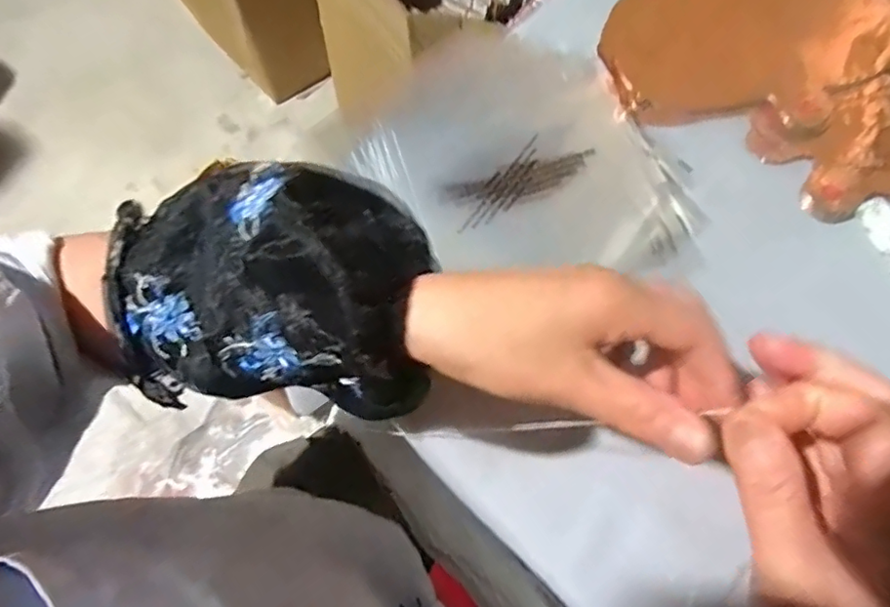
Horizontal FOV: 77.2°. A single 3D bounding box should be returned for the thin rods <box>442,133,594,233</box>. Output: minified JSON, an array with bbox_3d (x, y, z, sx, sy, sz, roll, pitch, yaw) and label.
[{"bbox_3d":[0.060,-0.103,0.456,0.128,0.004,0.045,-32,71,-13],"label":"thin rods"}]

